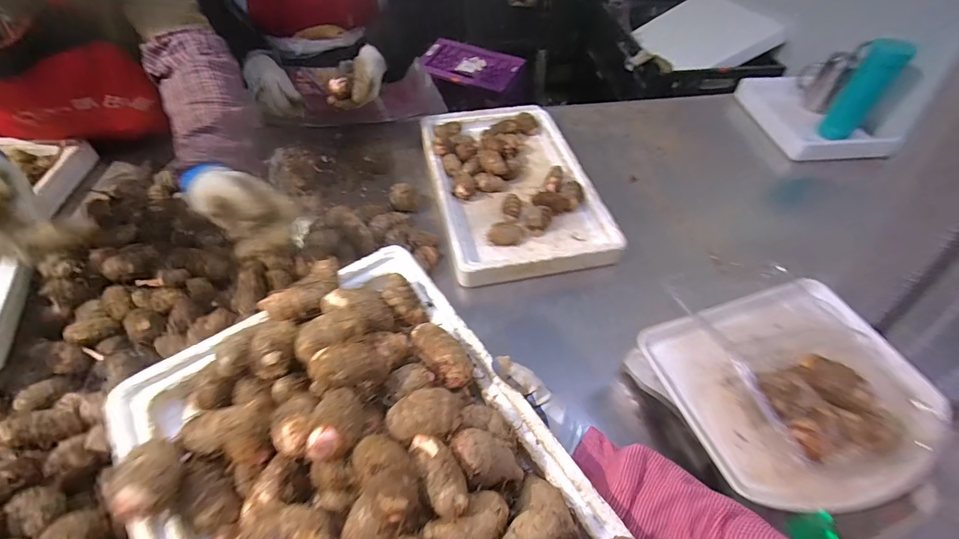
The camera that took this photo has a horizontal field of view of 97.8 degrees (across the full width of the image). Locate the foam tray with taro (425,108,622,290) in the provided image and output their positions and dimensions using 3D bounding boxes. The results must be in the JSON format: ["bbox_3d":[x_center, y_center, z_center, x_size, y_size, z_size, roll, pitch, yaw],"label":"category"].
[{"bbox_3d":[0.061,-0.185,0.847,0.304,0.061,0.490,-10,51,-9],"label":"foam tray with taro"}]

